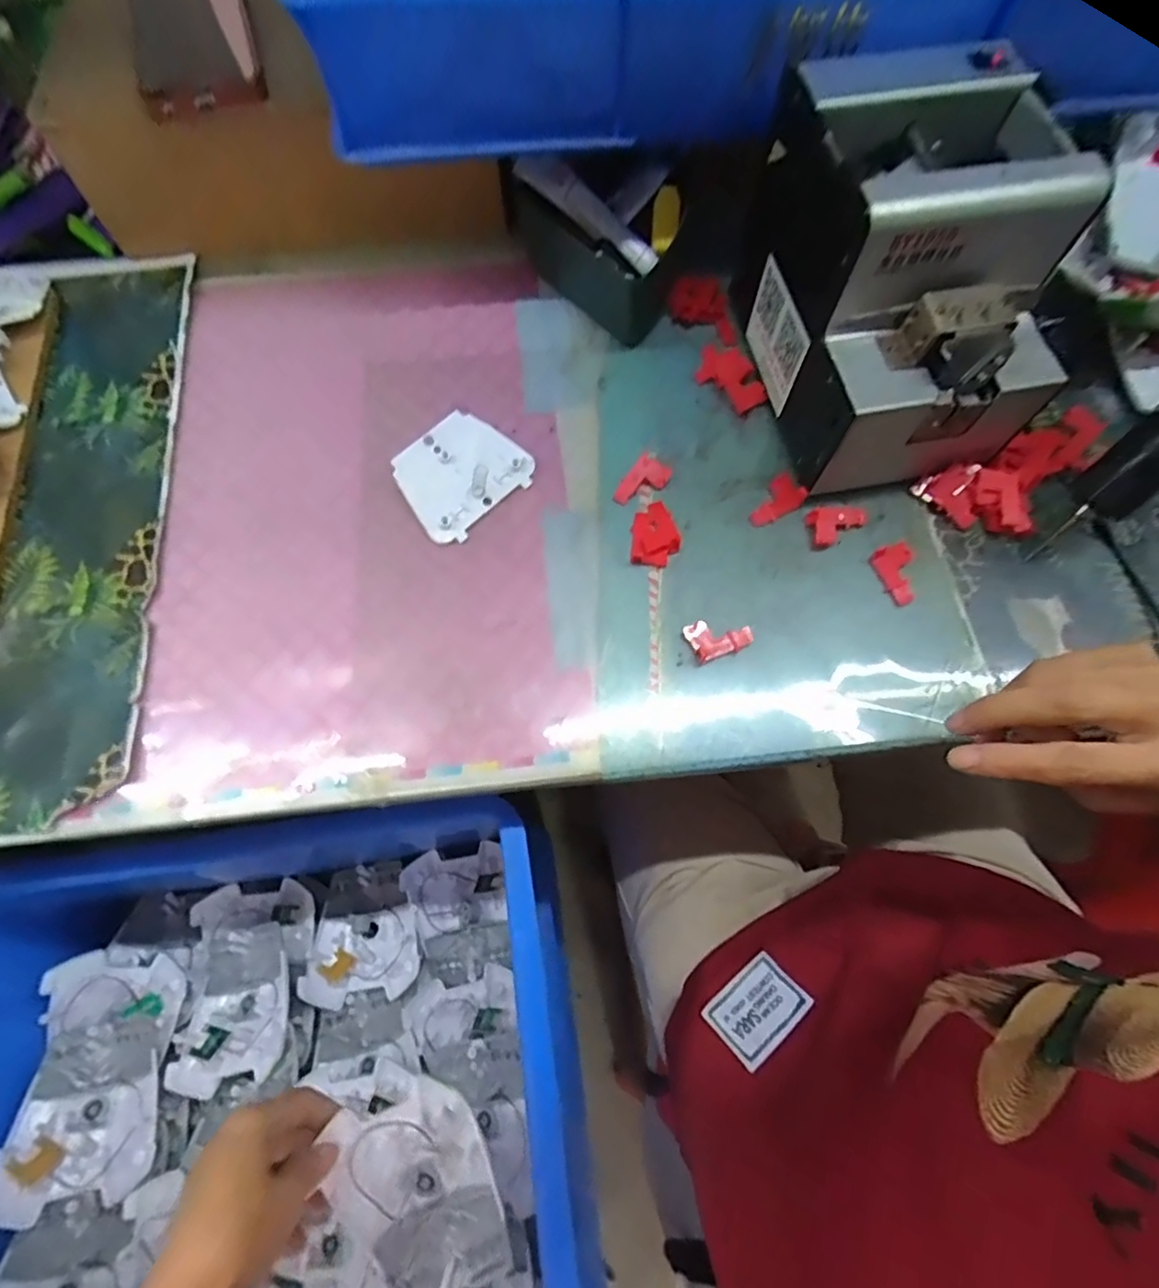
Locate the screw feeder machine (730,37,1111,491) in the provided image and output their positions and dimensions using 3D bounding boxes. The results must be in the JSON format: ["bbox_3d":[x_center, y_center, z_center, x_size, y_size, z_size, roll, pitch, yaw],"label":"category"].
[{"bbox_3d":[0.184,-0.213,0.357,0.124,0.155,0.186,-11,71,-4],"label":"screw feeder machine"}]

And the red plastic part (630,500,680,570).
[{"bbox_3d":[0.048,-0.070,0.380,0.029,0.007,0.045,6,70,2],"label":"red plastic part"}]

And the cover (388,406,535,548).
[{"bbox_3d":[-0.078,-0.111,0.392,0.081,0.016,0.065,-43,76,-14],"label":"cover"}]

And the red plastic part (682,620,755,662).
[{"bbox_3d":[0.082,-0.005,0.354,0.037,0.005,0.024,-16,71,-6],"label":"red plastic part"}]

